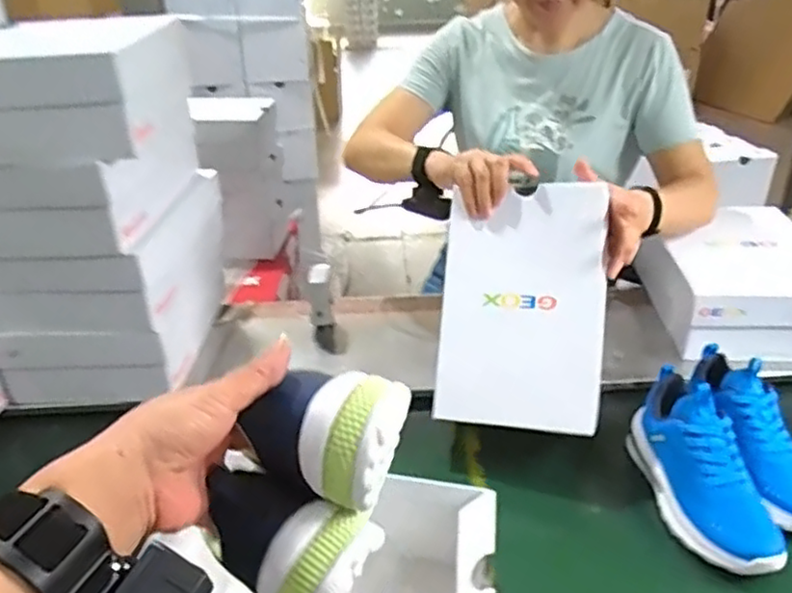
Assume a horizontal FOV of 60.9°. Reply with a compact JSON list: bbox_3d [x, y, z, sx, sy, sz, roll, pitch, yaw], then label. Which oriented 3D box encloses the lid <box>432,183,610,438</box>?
[{"bbox_3d":[0.152,0.012,0.809,0.189,0.285,0.020,4,-9,22],"label":"lid"}]

